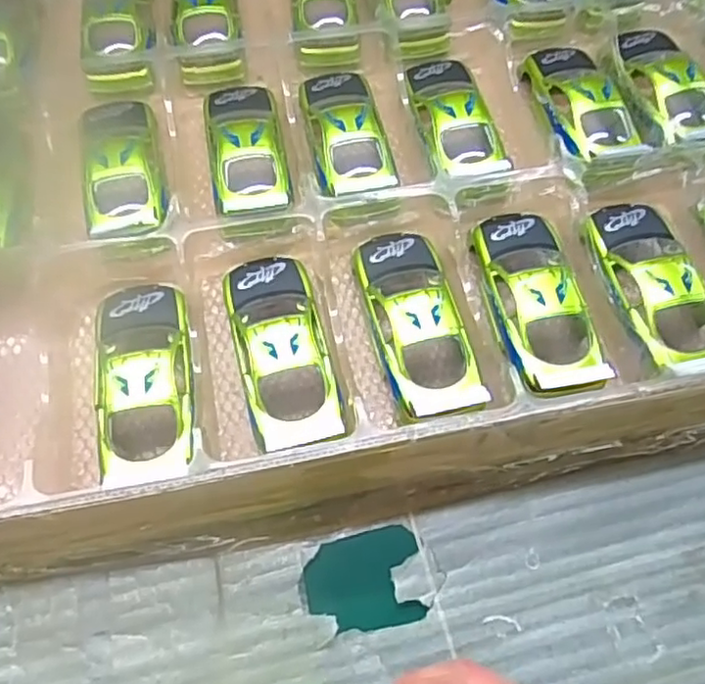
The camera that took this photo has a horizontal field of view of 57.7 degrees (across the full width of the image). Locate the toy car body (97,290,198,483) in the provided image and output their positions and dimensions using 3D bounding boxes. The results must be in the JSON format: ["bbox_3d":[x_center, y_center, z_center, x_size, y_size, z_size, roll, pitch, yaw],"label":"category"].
[{"bbox_3d":[-0.114,0.020,0.353,0.053,0.035,0.121,-11,63,-6],"label":"toy car body"}]

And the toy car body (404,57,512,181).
[{"bbox_3d":[0.069,-0.158,0.444,0.053,0.032,0.125,-8,63,-4],"label":"toy car body"}]

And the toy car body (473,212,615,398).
[{"bbox_3d":[0.108,-0.025,0.376,0.052,0.030,0.124,-8,63,-4],"label":"toy car body"}]

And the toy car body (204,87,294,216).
[{"bbox_3d":[-0.070,-0.132,0.428,0.052,0.022,0.119,-10,63,-5],"label":"toy car body"}]

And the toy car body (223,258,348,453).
[{"bbox_3d":[-0.040,0.003,0.363,0.048,0.034,0.122,-13,63,-7],"label":"toy car body"}]

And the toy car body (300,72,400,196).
[{"bbox_3d":[-0.005,-0.147,0.435,0.051,0.022,0.117,-10,63,-5],"label":"toy car body"}]

